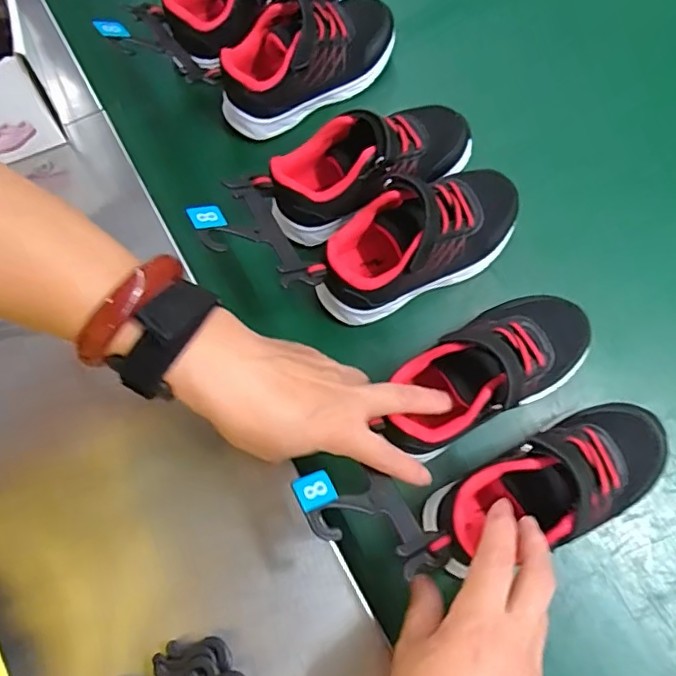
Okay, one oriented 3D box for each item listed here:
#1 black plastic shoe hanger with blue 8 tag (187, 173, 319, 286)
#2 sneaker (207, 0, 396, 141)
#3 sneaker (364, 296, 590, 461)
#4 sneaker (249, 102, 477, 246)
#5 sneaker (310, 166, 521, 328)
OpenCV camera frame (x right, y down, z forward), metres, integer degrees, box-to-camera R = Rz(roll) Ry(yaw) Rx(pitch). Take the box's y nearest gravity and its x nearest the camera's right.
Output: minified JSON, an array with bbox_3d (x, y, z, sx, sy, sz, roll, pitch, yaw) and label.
[{"bbox_3d":[-0.061,-0.067,0.391,0.062,0.016,0.097,-22,69,-37],"label":"black plastic shoe hanger with blue 8 tag"},{"bbox_3d":[-0.024,-0.242,0.483,0.165,0.064,0.070,-34,74,-11],"label":"sneaker"},{"bbox_3d":[0.105,0.020,0.385,0.161,0.072,0.070,-29,75,-19],"label":"sneaker"},{"bbox_3d":[0.025,-0.137,0.440,0.175,0.066,0.067,-26,72,-9],"label":"sneaker"},{"bbox_3d":[0.062,-0.070,0.432,0.169,0.082,0.070,-27,72,-9],"label":"sneaker"}]

